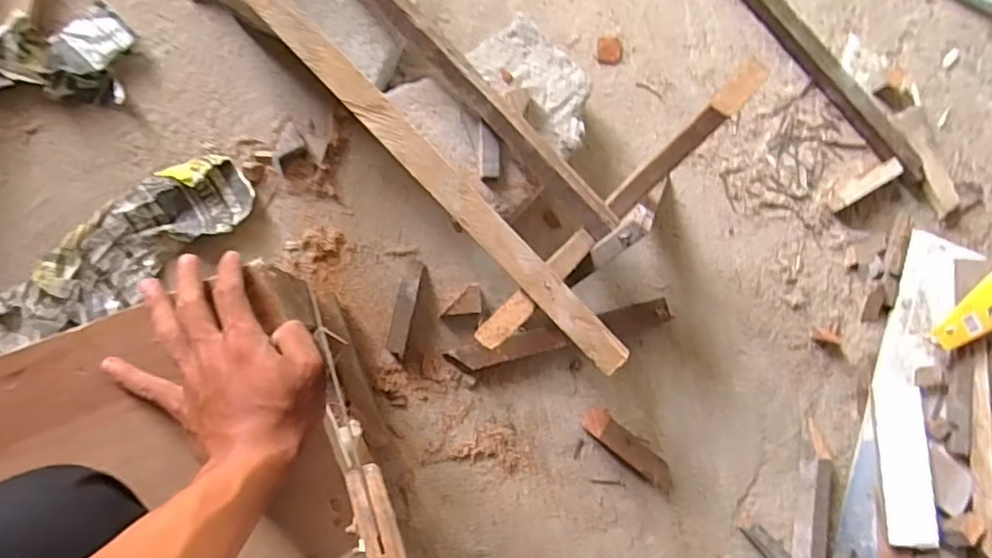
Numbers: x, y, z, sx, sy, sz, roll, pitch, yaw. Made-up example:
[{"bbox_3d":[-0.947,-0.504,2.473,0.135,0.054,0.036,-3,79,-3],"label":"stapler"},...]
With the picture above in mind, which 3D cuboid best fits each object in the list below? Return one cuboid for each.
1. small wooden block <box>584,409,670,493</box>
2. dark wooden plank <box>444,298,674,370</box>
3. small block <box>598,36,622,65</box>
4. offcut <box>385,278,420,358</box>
[{"bbox_3d":[0.159,0.199,0.674,0.132,0.030,0.031,41,81,-2],"label":"small wooden block"},{"bbox_3d":[0.078,0.065,0.674,0.263,0.028,0.028,-13,86,-8],"label":"dark wooden plank"},{"bbox_3d":[0.143,-0.285,0.725,0.031,0.013,0.028,3,84,-7],"label":"small block"},{"bbox_3d":[-0.103,0.043,0.646,0.022,0.034,0.085,13,83,-6],"label":"offcut"}]

